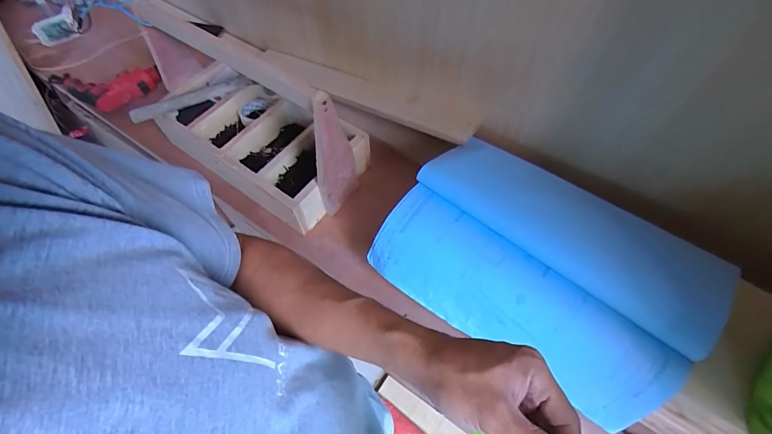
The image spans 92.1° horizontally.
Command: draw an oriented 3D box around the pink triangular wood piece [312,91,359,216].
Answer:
[{"bbox_3d":[-0.102,-0.117,0.734,0.027,0.304,0.116,22,63,13],"label":"pink triangular wood piece"}]

